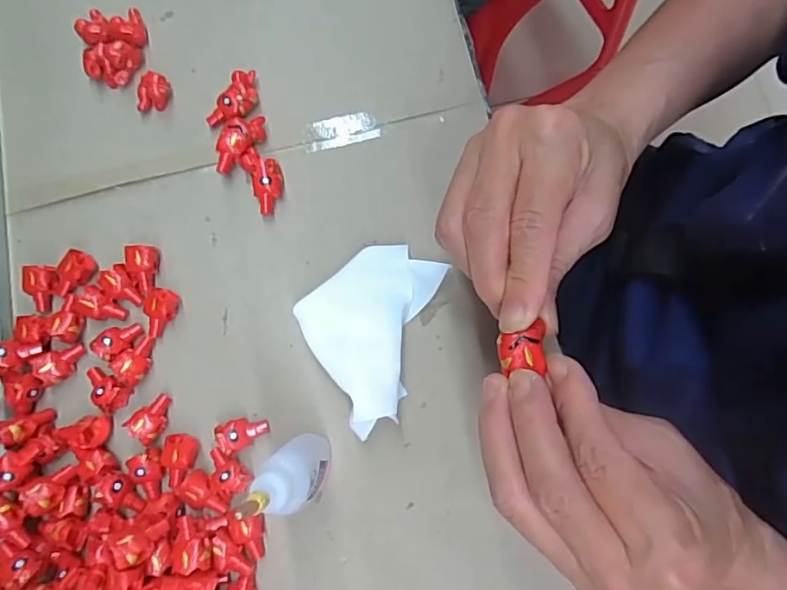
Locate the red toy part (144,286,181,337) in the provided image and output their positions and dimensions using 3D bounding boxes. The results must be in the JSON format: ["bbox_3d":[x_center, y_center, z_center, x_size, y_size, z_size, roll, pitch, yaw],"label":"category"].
[{"bbox_3d":[-0.126,0.009,0.294,0.017,0.015,0.026,12,80,3],"label":"red toy part"}]

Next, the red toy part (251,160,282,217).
[{"bbox_3d":[-0.070,-0.060,0.306,0.016,0.013,0.029,3,80,2],"label":"red toy part"}]

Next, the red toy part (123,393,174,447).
[{"bbox_3d":[-0.125,0.064,0.285,0.018,0.013,0.023,37,83,7],"label":"red toy part"}]

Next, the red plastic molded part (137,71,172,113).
[{"bbox_3d":[-0.141,-0.118,0.318,0.023,0.012,0.018,-38,81,-5],"label":"red plastic molded part"}]

